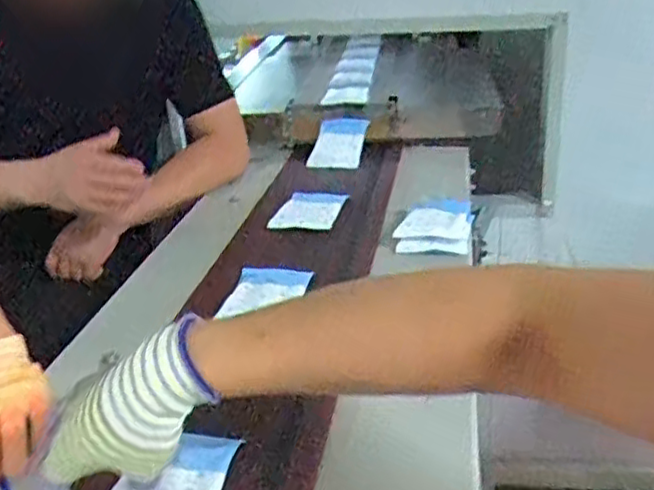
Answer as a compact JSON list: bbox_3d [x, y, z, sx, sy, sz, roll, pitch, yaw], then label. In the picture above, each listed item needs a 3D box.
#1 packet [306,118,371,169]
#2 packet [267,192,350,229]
[{"bbox_3d":[0.018,-0.175,1.192,0.092,0.022,0.132,1,50,17],"label":"packet"},{"bbox_3d":[-0.024,-0.052,0.961,0.089,0.013,0.115,2,28,20],"label":"packet"}]

